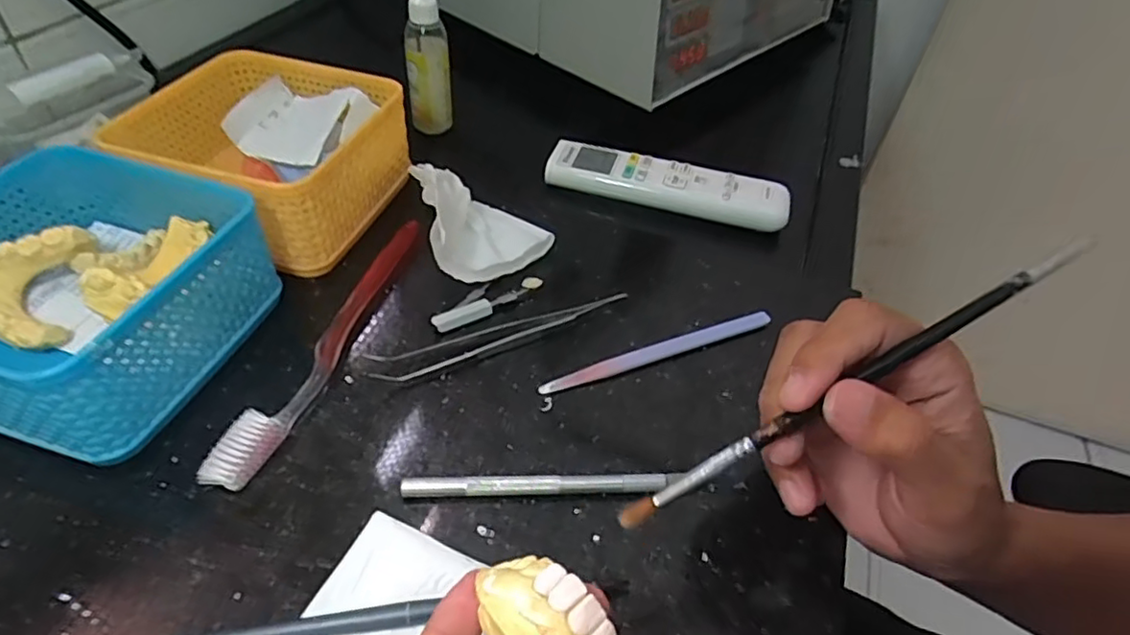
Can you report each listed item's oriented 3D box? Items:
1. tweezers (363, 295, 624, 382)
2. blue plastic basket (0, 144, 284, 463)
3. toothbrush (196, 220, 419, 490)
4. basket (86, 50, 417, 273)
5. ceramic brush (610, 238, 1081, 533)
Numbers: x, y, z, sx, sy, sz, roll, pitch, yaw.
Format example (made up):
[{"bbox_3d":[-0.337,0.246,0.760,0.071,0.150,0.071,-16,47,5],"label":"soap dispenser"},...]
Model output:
[{"bbox_3d":[-0.032,0.009,0.338,0.141,0.010,0.021,-12,47,-19],"label":"tweezers"},{"bbox_3d":[-0.230,-0.013,0.304,0.129,0.067,0.129,16,44,9],"label":"blue plastic basket"},{"bbox_3d":[-0.118,0.008,0.331,0.020,0.014,0.187,15,44,9],"label":"toothbrush"},{"bbox_3d":[-0.181,-0.097,0.392,0.133,0.070,0.132,15,46,9],"label":"basket"},{"bbox_3d":[0.099,0.021,0.216,0.184,0.006,0.007,-30,51,-3],"label":"ceramic brush"}]

